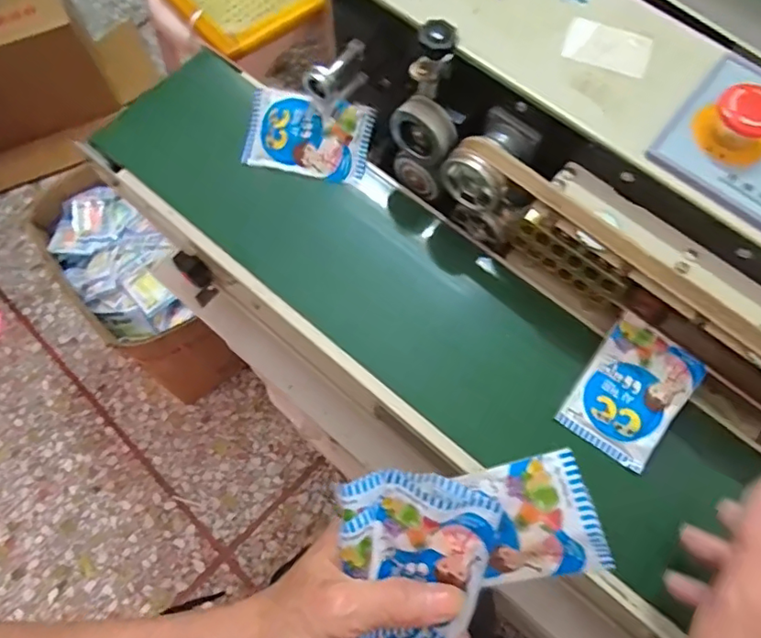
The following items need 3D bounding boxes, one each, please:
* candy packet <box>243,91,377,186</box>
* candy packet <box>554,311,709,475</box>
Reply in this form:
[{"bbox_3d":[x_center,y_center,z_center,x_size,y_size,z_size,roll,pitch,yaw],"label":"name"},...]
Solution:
[{"bbox_3d":[-0.061,-0.154,0.464,0.102,0.012,0.065,12,98,2],"label":"candy packet"},{"bbox_3d":[0.178,0.052,0.390,0.066,0.005,0.092,34,89,16],"label":"candy packet"}]

